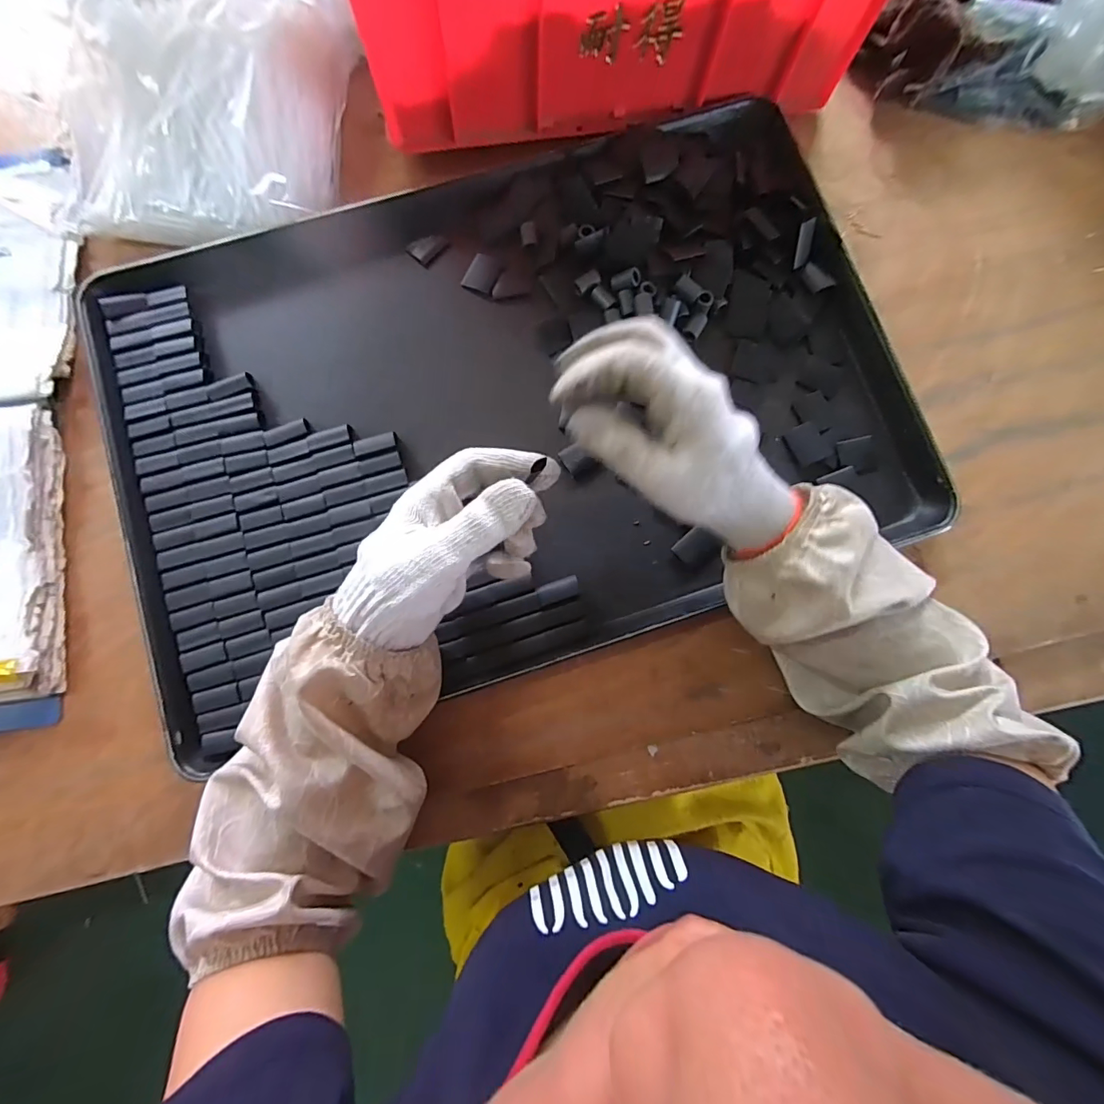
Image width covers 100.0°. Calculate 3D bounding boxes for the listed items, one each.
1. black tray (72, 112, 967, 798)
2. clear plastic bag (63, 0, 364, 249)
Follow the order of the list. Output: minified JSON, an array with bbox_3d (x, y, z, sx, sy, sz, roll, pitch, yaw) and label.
[{"bbox_3d":[-0.031,-0.126,0.367,0.592,0.047,0.411,-18,82,-3],"label":"black tray"},{"bbox_3d":[-0.276,-0.399,0.364,0.212,0.103,0.281,4,82,0],"label":"clear plastic bag"}]

